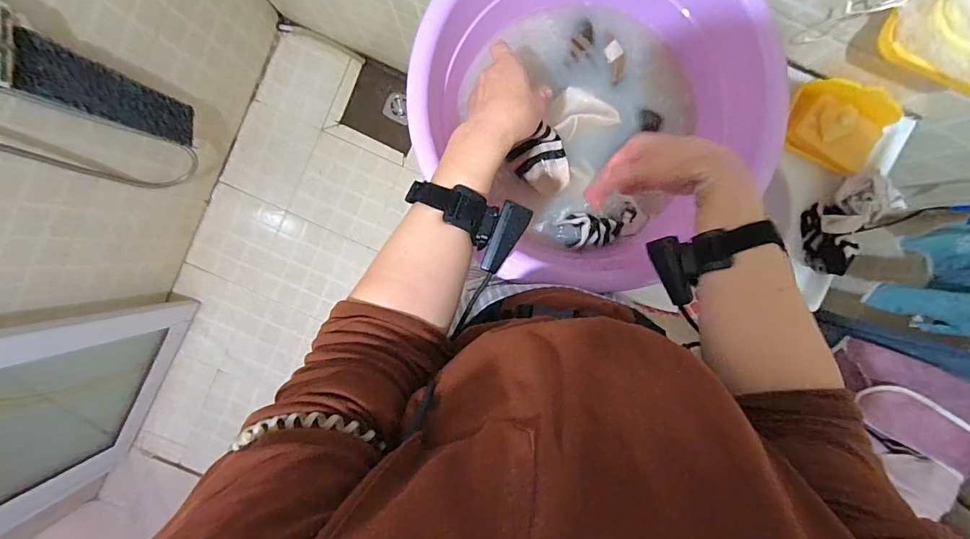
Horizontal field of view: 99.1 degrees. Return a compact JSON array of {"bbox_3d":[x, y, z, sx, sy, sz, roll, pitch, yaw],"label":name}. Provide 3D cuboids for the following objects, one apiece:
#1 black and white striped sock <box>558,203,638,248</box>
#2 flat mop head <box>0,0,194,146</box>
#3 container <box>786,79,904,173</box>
[{"bbox_3d":[0.162,-0.059,0.569,0.104,0.027,0.049,-12,93,0],"label":"black and white striped sock"},{"bbox_3d":[-0.791,-0.370,0.854,0.056,0.446,0.130,19,92,-1],"label":"flat mop head"},{"bbox_3d":[0.510,-0.207,0.589,0.132,0.073,0.093,31,92,-2],"label":"container"}]

